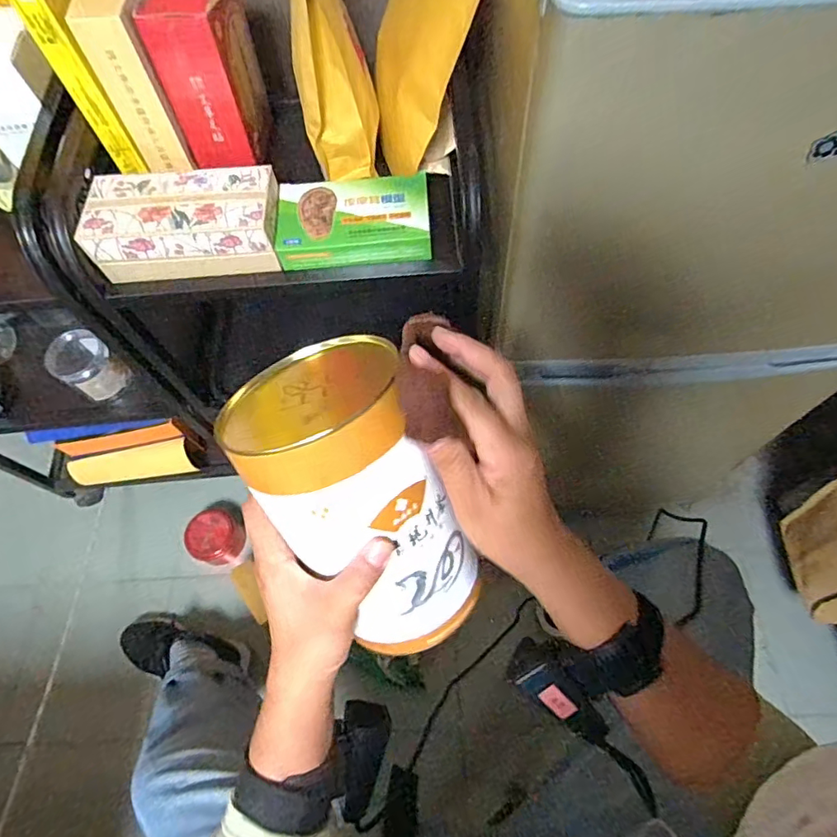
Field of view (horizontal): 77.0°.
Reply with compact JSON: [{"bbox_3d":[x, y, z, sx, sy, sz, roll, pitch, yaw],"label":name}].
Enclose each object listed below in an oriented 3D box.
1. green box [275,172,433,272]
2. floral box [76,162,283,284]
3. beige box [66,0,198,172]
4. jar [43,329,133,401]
[{"bbox_3d":[-0.071,-0.223,0.589,0.165,0.037,0.104,-2,64,2],"label":"green box"},{"bbox_3d":[-0.253,-0.213,0.582,0.197,0.068,0.096,-3,64,2],"label":"floral box"},{"bbox_3d":[-0.292,-0.391,0.574,0.056,0.168,0.142,0,64,3],"label":"beige box"},{"bbox_3d":[-0.531,-0.085,0.847,0.080,0.096,0.082,-1,64,3],"label":"jar"}]

